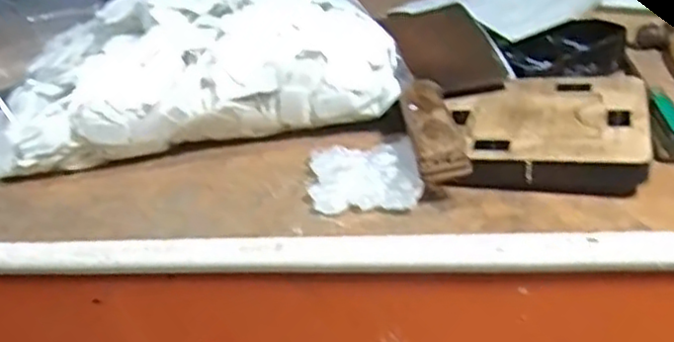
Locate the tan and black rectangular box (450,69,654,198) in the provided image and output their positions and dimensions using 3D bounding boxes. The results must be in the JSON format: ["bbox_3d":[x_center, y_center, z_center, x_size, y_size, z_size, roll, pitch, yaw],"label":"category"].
[{"bbox_3d":[0.148,-0.030,0.487,0.129,0.030,0.129,6,32,17],"label":"tan and black rectangular box"}]

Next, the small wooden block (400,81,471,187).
[{"bbox_3d":[0.065,-0.029,0.474,0.033,0.029,0.101,-6,30,-2],"label":"small wooden block"}]

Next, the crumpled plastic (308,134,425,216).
[{"bbox_3d":[0.019,0.002,0.477,0.073,0.021,0.082,-4,30,0],"label":"crumpled plastic"}]

